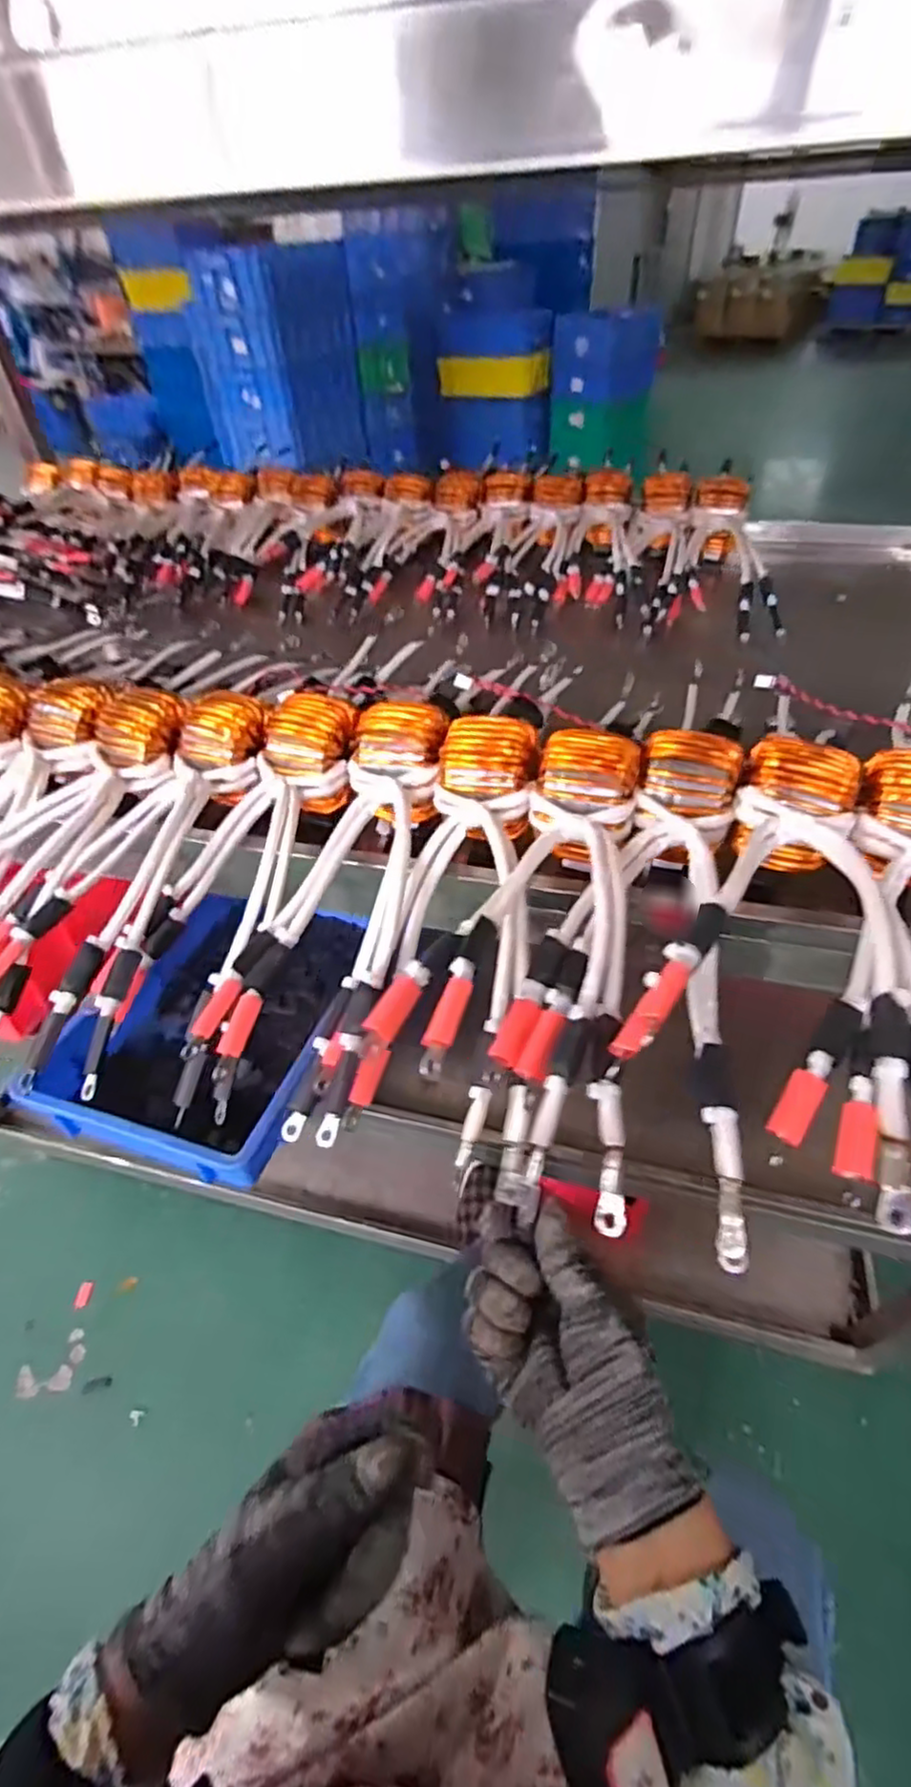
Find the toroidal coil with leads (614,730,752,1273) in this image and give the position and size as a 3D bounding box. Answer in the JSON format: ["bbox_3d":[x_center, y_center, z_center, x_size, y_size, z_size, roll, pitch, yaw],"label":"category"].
[{"bbox_3d":[0.124,0.020,0.382,0.068,0.071,0.317,7,46,11],"label":"toroidal coil with leads"}]

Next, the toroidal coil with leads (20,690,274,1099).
[{"bbox_3d":[-0.197,-0.027,0.484,0.094,0.054,0.290,8,61,12],"label":"toroidal coil with leads"}]

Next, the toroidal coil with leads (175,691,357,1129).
[{"bbox_3d":[-0.122,-0.043,0.497,0.070,0.061,0.255,7,66,11],"label":"toroidal coil with leads"}]

